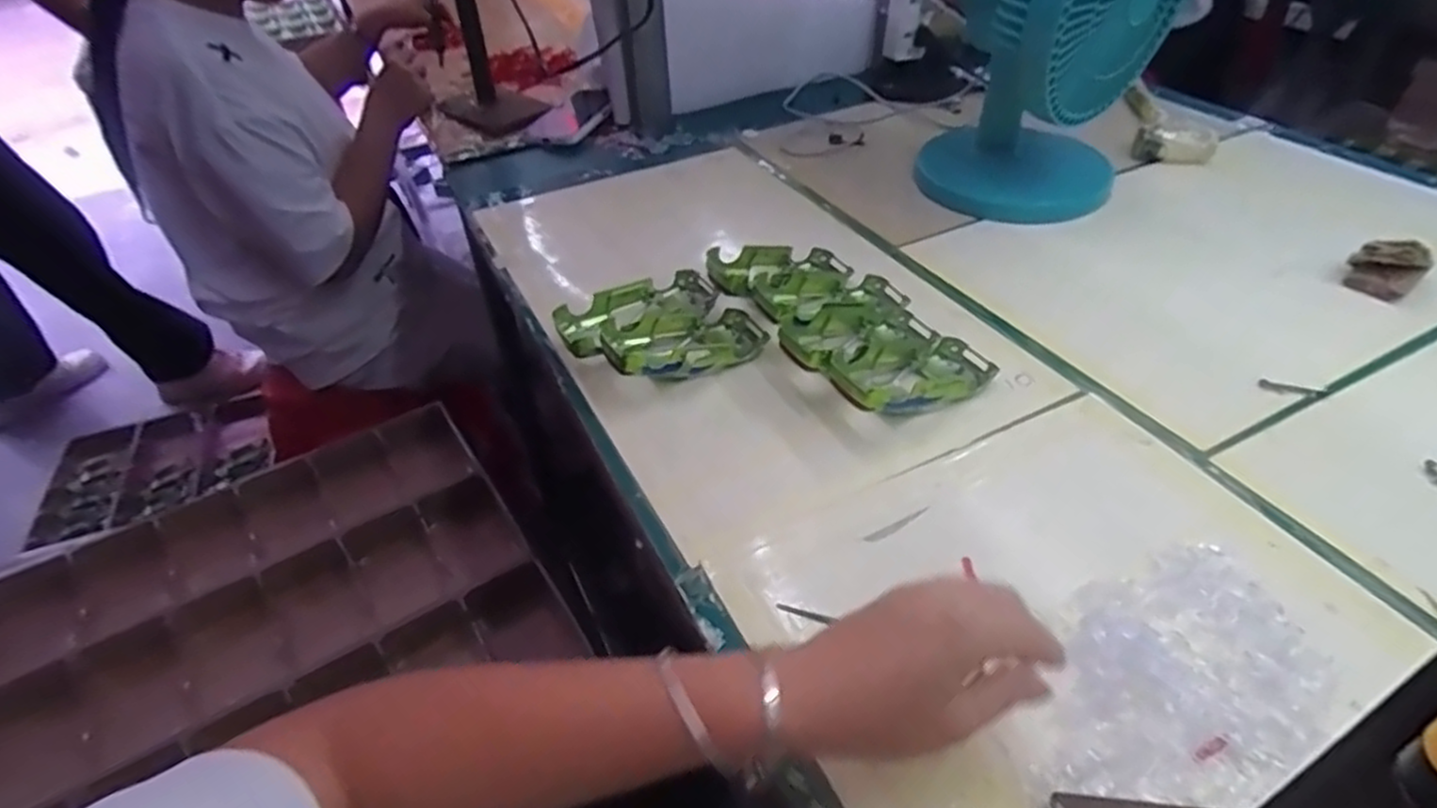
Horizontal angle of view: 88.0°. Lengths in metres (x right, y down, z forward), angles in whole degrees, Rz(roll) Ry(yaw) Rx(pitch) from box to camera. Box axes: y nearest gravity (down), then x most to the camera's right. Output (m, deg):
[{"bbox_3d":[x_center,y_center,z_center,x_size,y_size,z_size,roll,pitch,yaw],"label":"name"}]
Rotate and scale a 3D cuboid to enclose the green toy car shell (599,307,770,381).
[{"bbox_3d":[-0.024,-0.047,0.582,0.130,0.043,0.074,-15,43,-13],"label":"green toy car shell"}]

